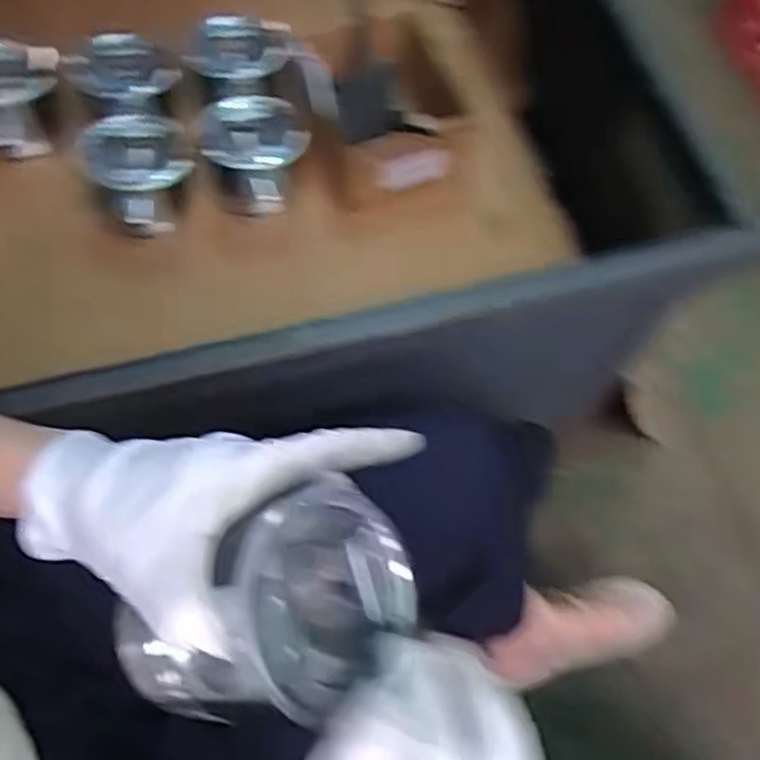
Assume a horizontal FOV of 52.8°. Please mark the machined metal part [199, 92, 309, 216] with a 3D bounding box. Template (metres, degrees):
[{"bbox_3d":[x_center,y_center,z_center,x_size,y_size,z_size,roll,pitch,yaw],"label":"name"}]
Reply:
[{"bbox_3d":[-0.132,-0.243,0.808,0.101,0.085,0.091,-7,65,-6],"label":"machined metal part"}]

